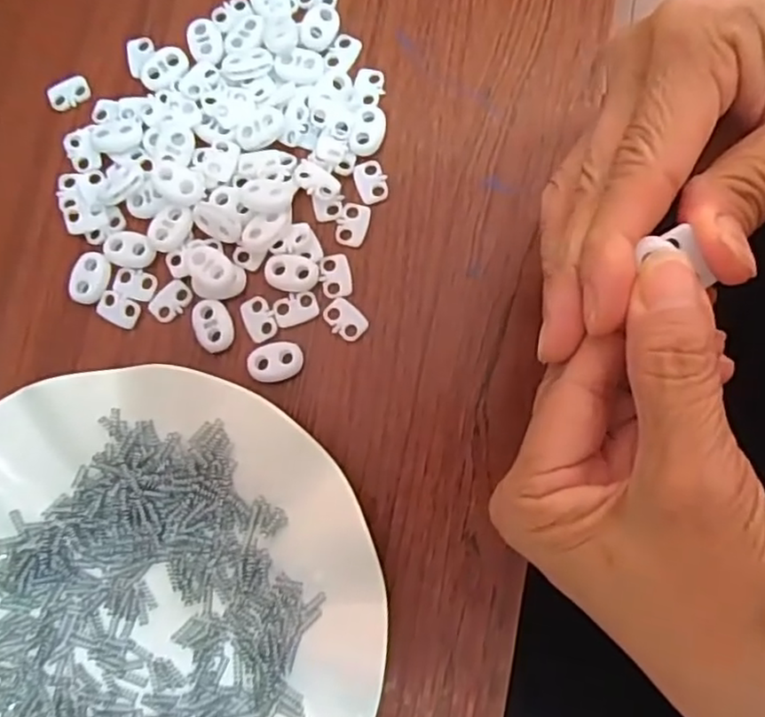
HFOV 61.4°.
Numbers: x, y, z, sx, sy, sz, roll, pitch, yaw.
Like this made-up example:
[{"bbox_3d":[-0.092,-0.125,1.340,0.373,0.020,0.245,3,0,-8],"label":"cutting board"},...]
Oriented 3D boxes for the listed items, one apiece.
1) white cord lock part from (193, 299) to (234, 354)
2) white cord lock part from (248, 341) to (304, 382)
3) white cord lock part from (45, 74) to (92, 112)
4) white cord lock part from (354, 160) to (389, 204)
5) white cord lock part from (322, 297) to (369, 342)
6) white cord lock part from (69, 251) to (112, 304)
[{"bbox_3d":[-0.071,-0.014,0.270,0.015,0.004,0.023,-25,80,0],"label":"white cord lock part"},{"bbox_3d":[-0.044,0.001,0.266,0.022,0.005,0.016,-12,80,2],"label":"white cord lock part"},{"bbox_3d":[-0.144,-0.122,0.296,0.019,0.004,0.012,-26,80,-1],"label":"white cord lock part"},{"bbox_3d":[-0.005,-0.077,0.277,0.013,0.004,0.018,-22,80,0],"label":"white cord lock part"},{"bbox_3d":[-0.016,-0.017,0.267,0.019,0.004,0.012,44,86,9],"label":"white cord lock part"},{"bbox_3d":[-0.126,-0.035,0.277,0.015,0.004,0.022,16,82,6],"label":"white cord lock part"}]

